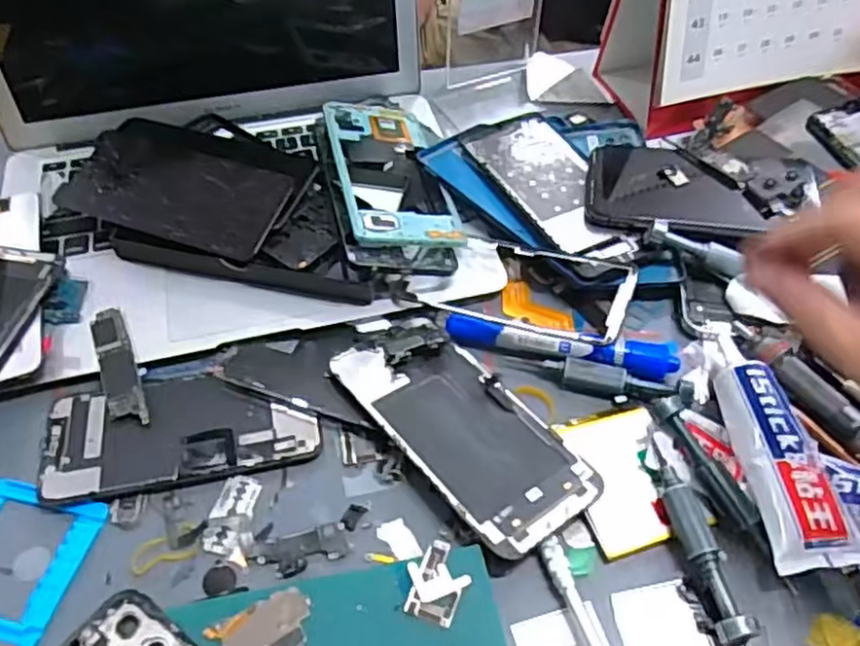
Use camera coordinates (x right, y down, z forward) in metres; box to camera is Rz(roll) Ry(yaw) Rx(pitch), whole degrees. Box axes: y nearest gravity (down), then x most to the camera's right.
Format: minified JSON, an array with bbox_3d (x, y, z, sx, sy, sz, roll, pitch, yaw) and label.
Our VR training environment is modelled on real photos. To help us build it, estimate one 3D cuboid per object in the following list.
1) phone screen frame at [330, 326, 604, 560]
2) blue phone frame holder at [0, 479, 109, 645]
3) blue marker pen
[{"bbox_3d":[0.017,0.056,0.389,0.071,0.015,0.150,-31,56,-24],"label":"phone screen frame"},{"bbox_3d":[-0.206,0.116,0.342,0.069,0.012,0.084,9,49,8],"label":"blue phone frame holder"},{"bbox_3d":[0.077,0.012,0.420,0.134,0.021,0.019,10,49,8],"label":"blue marker pen"}]

